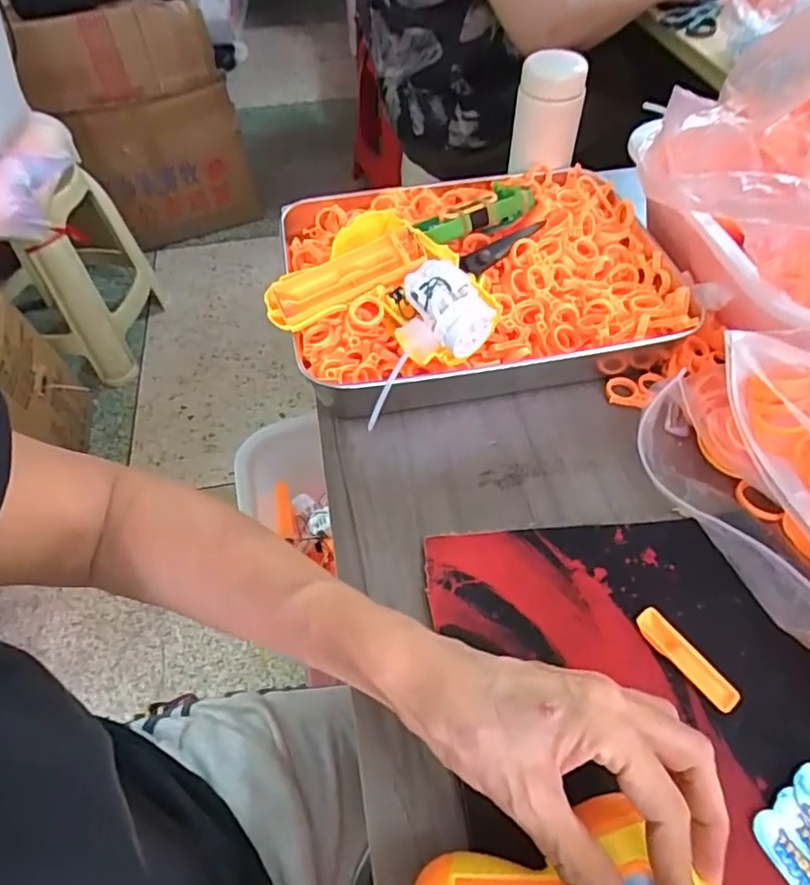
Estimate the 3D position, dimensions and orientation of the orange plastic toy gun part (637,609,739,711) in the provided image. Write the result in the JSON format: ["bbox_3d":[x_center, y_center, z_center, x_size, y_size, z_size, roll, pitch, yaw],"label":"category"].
[{"bbox_3d":[0.159,0.121,0.334,0.018,0.012,0.063,-34,58,-22],"label":"orange plastic toy gun part"}]

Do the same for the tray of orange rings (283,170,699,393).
[{"bbox_3d":[0.056,-0.150,0.496,0.318,0.096,0.248,-10,52,-5],"label":"tray of orange rings"}]

